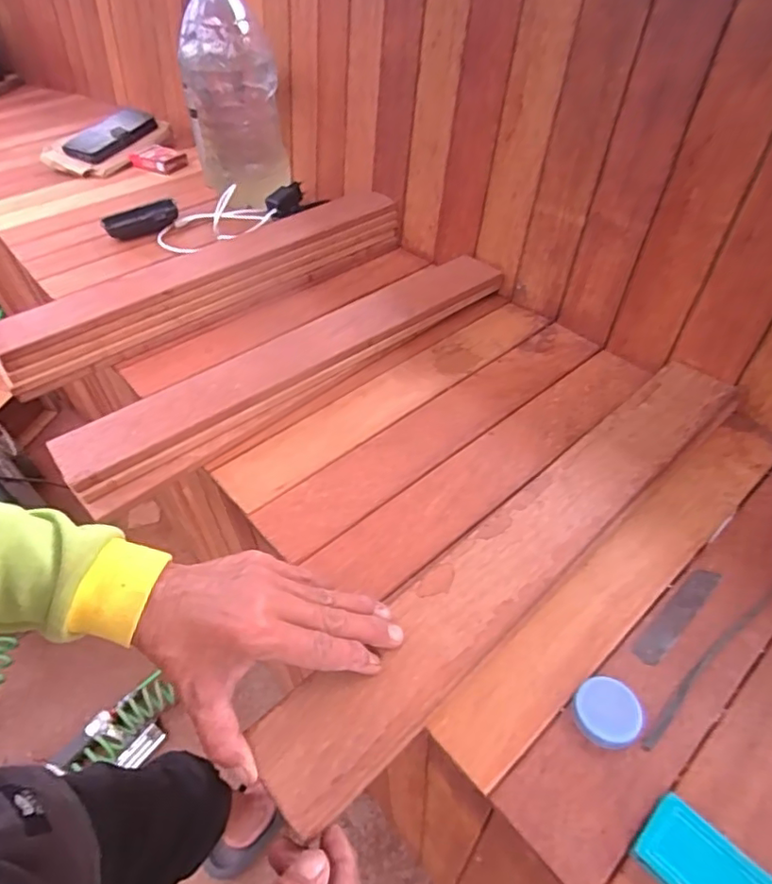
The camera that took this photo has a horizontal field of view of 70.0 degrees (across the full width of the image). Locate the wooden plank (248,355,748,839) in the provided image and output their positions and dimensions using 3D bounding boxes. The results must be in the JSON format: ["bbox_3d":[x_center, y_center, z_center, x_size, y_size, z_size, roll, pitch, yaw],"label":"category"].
[{"bbox_3d":[0.117,0.075,0.424,0.490,0.028,0.070,-35,54,-28],"label":"wooden plank"}]

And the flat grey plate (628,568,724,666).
[{"bbox_3d":[0.206,0.121,0.390,0.096,0.004,0.018,-34,54,-26],"label":"flat grey plate"}]

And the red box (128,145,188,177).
[{"bbox_3d":[-0.421,-0.522,1.017,0.099,0.023,0.062,21,51,22],"label":"red box"}]

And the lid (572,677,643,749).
[{"bbox_3d":[0.135,0.166,0.339,0.038,0.013,0.038,-2,46,2],"label":"lid"}]

